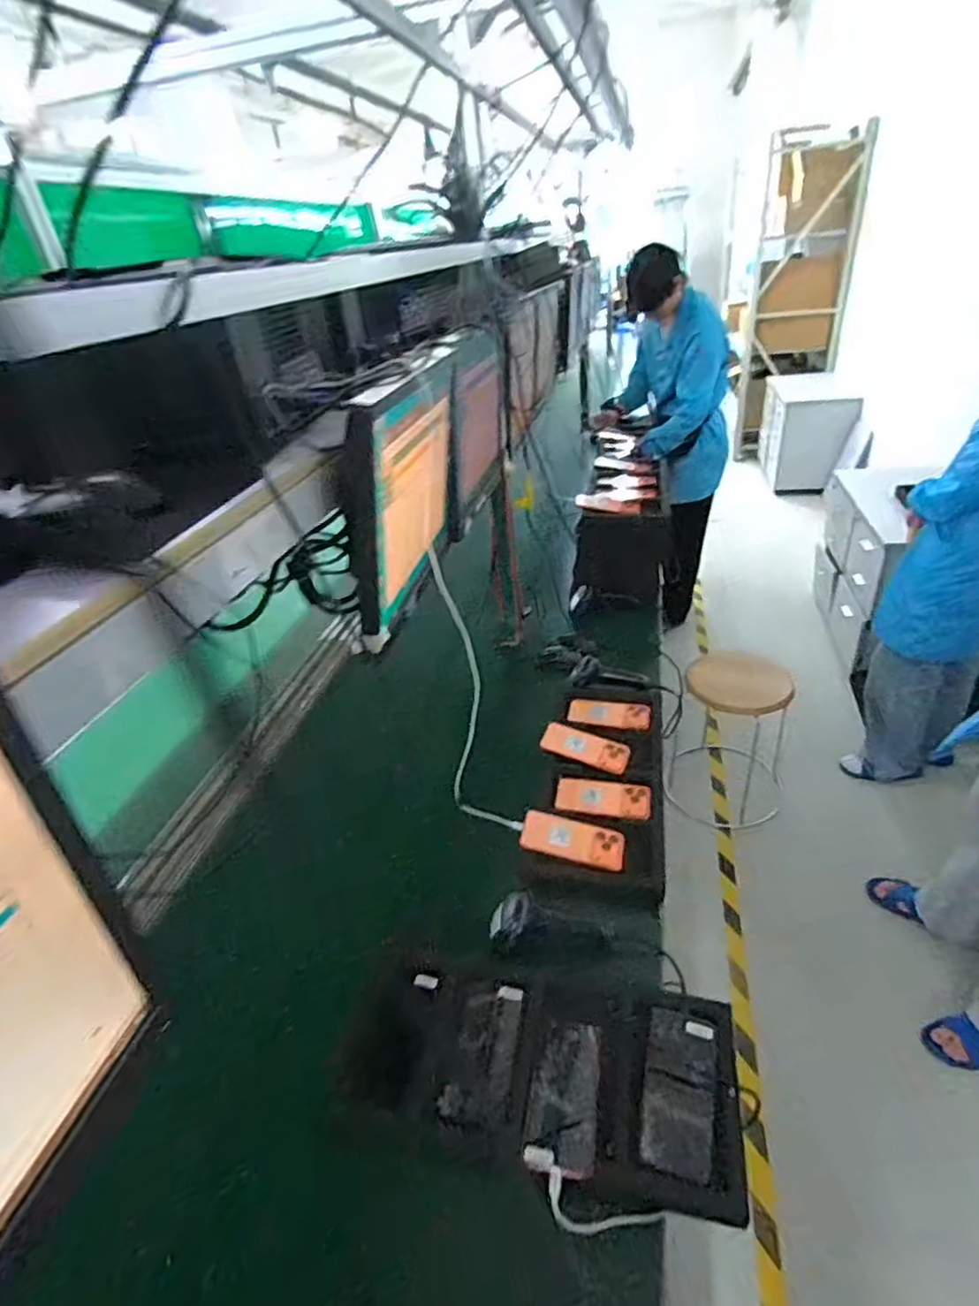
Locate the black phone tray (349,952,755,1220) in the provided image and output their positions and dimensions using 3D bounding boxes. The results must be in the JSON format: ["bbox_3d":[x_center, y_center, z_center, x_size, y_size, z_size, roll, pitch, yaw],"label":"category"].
[{"bbox_3d":[0.053,0.507,0.770,0.477,0.042,0.231,3,35,15],"label":"black phone tray"}]

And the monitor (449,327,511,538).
[{"bbox_3d":[-0.016,-0.440,1.189,0.045,0.310,0.437,2,35,14],"label":"monitor"}]

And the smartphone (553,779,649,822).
[{"bbox_3d":[0.208,0.265,1.151,0.169,0.009,0.087,3,35,14],"label":"smartphone"}]

